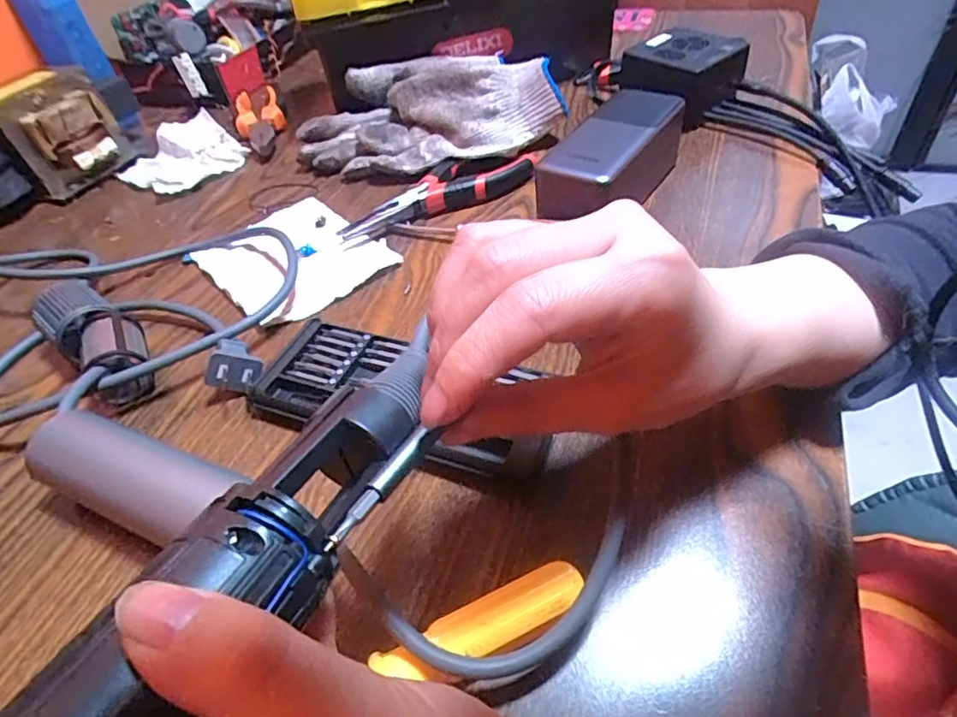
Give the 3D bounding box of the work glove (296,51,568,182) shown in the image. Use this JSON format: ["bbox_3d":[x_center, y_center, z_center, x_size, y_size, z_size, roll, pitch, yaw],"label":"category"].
[{"bbox_3d":[-0.045,-0.203,0.477,0.197,0.062,0.120,-20,46,-11],"label":"work glove"}]

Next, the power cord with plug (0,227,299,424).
[{"bbox_3d":[-0.227,-0.029,0.356,0.223,0.029,0.175,-5,44,2],"label":"power cord with plug"}]

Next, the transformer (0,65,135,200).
[{"bbox_3d":[-0.350,-0.192,0.481,0.085,0.079,0.055,-32,49,-24],"label":"transformer"}]

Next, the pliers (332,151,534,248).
[{"bbox_3d":[-0.032,-0.123,0.426,0.157,0.016,0.046,-30,49,-22],"label":"pliers"}]

